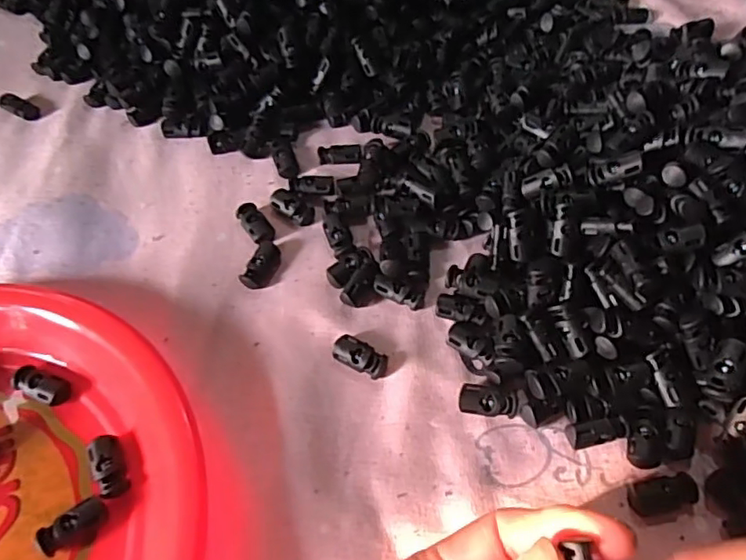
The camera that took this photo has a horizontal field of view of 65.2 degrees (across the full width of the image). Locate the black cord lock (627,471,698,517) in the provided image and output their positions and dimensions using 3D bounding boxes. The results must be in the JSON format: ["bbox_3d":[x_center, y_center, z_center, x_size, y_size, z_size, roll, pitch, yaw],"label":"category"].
[{"bbox_3d":[0.126,0.093,0.253,0.027,0.008,0.014,-10,58,-4],"label":"black cord lock"}]

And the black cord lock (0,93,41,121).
[{"bbox_3d":[-0.247,-0.120,0.407,0.032,0.009,0.015,24,62,17],"label":"black cord lock"}]

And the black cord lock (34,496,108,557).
[{"bbox_3d":[-0.126,0.105,0.247,0.027,0.011,0.015,-37,63,-19],"label":"black cord lock"}]

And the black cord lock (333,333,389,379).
[{"bbox_3d":[-0.006,0.039,0.294,0.028,0.008,0.014,25,62,17],"label":"black cord lock"}]

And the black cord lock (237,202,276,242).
[{"bbox_3d":[-0.069,-0.033,0.342,0.014,0.007,0.029,-32,62,-17],"label":"black cord lock"}]

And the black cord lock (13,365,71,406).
[{"bbox_3d":[-0.163,0.052,0.287,0.030,0.007,0.014,17,60,13],"label":"black cord lock"}]

